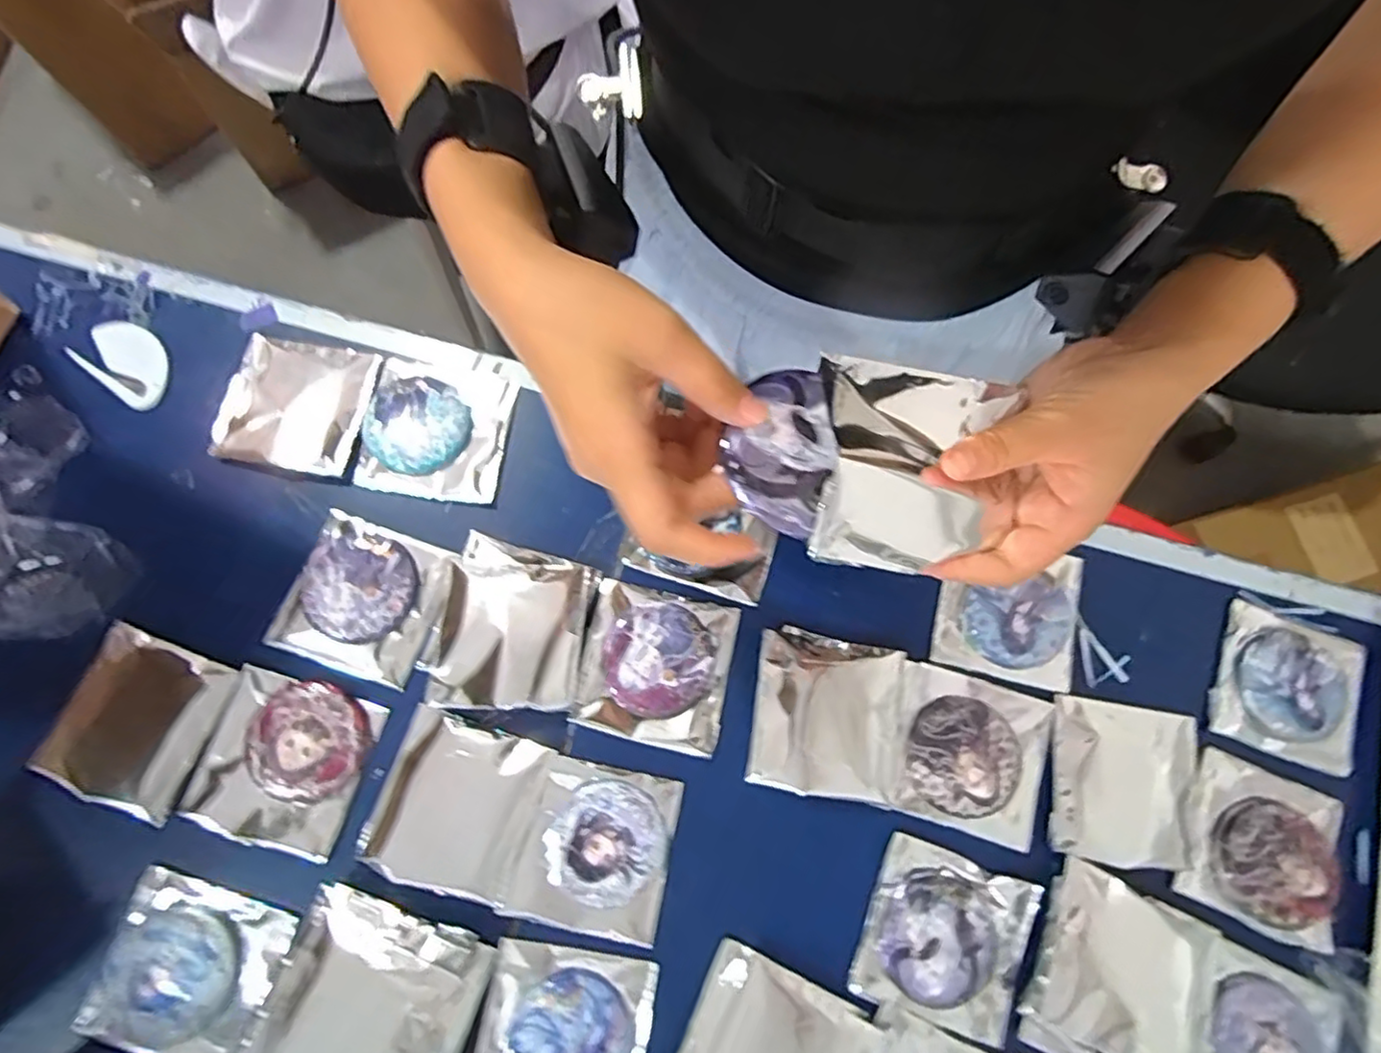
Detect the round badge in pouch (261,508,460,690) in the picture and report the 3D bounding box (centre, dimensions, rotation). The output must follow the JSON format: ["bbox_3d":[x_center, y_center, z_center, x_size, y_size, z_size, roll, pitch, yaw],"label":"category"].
[{"bbox_3d":[-0.217,0.047,0.426,0.097,0.011,0.095,19,77,3],"label":"round badge in pouch"}]

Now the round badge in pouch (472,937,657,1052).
[{"bbox_3d":[-0.076,0.301,0.372,0.096,0.006,0.097,10,77,1],"label":"round badge in pouch"}]

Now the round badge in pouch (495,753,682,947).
[{"bbox_3d":[-0.060,0.198,0.397,0.092,0.009,0.095,12,77,1],"label":"round badge in pouch"}]

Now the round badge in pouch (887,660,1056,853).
[{"bbox_3d":[0.180,0.146,0.416,0.098,0.008,0.093,16,77,2],"label":"round badge in pouch"}]

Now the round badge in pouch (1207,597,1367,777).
[{"bbox_3d":[0.410,0.107,0.435,0.098,0.009,0.093,22,77,3],"label":"round badge in pouch"}]

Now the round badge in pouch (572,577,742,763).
[{"bbox_3d":[-0.023,0.091,0.423,0.095,0.010,0.095,12,77,1],"label":"round badge in pouch"}]

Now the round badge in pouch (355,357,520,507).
[{"bbox_3d":[-0.180,-0.070,0.454,0.096,0.013,0.096,8,77,0],"label":"round badge in pouch"}]

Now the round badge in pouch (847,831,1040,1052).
[{"bbox_3d":[0.156,0.253,0.396,0.096,0.006,0.093,21,77,3],"label":"round badge in pouch"}]

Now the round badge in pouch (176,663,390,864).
[{"bbox_3d":[-0.256,0.147,0.402,0.095,0.011,0.097,17,77,2],"label":"round badge in pouch"}]

